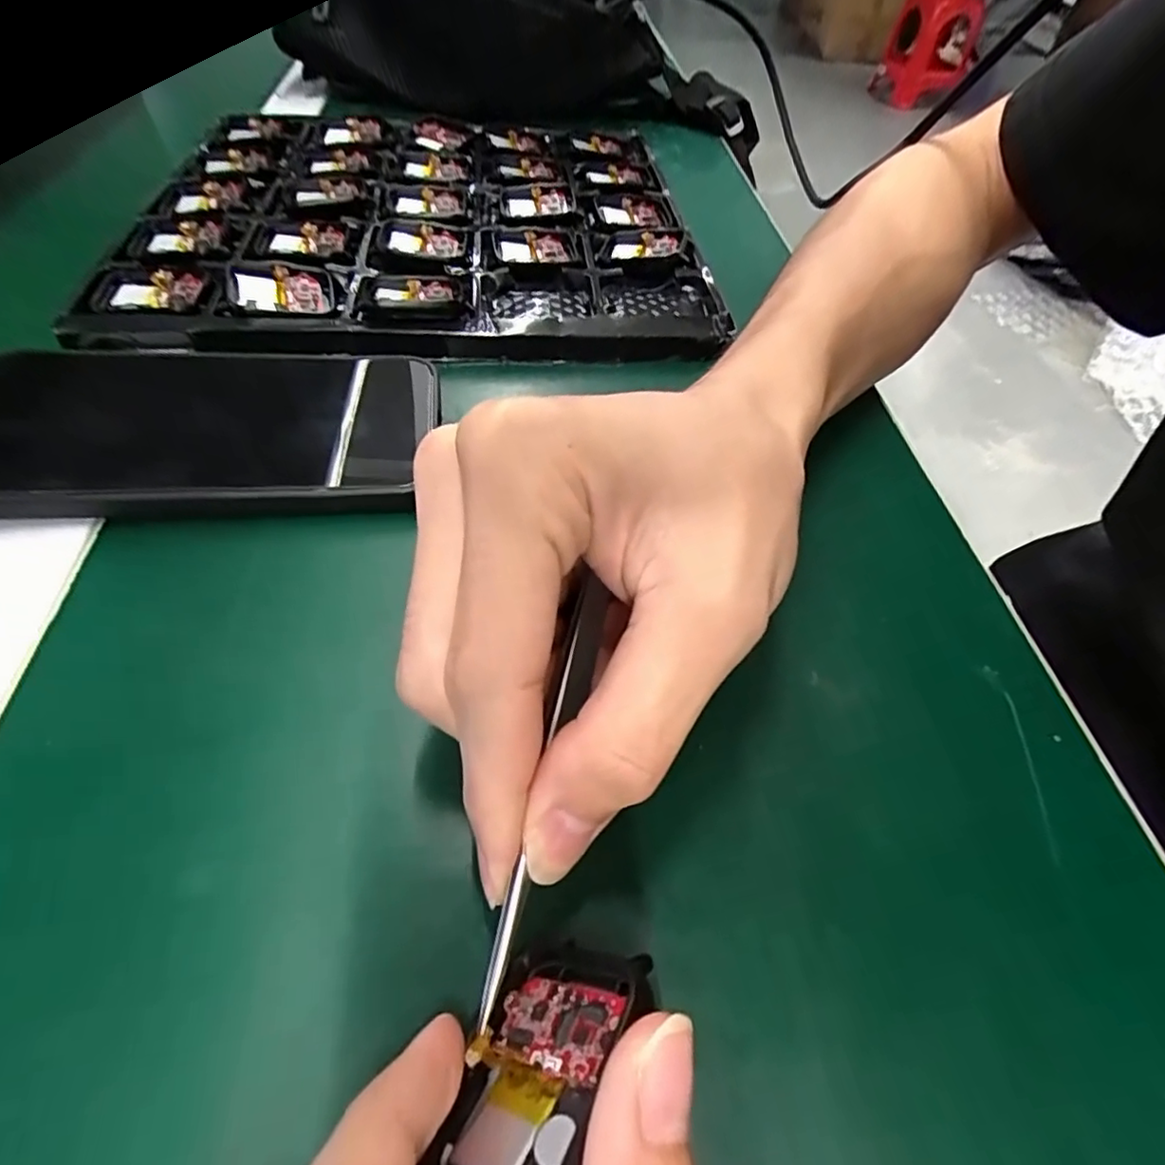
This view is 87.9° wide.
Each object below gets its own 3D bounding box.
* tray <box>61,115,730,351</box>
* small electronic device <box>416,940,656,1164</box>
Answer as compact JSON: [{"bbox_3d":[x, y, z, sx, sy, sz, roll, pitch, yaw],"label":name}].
[{"bbox_3d":[-0.088,-0.206,0.334,0.283,0.014,0.275,-3,54,-6],"label":"tray"},{"bbox_3d":[-0.009,0.089,0.109,0.008,0.042,0.048,50,41,-10],"label":"small electronic device"}]

